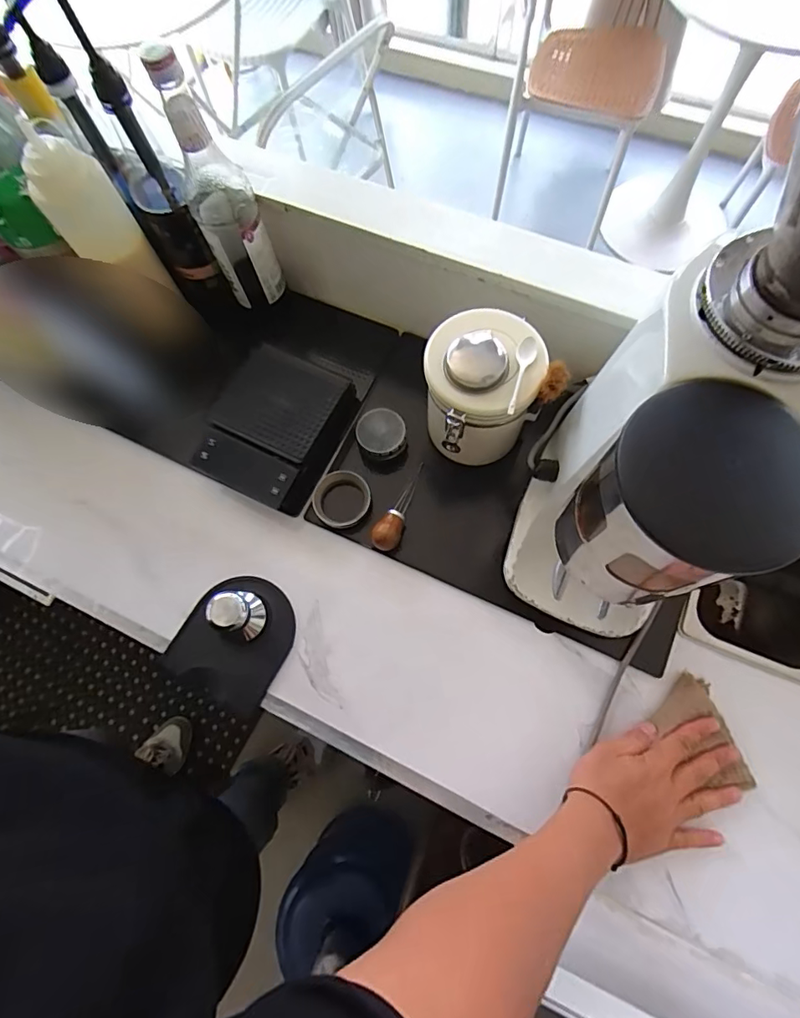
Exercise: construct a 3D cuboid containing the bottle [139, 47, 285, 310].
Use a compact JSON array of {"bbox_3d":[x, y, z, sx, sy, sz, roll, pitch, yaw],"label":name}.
[{"bbox_3d":[-0.205,-0.356,0.584,0.074,0.308,0.062,-20,72,-4],"label":"bottle"}]

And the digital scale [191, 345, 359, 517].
[{"bbox_3d":[-0.158,-0.102,0.634,0.144,0.064,0.181,26,87,8],"label":"digital scale"}]

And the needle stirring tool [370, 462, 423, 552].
[{"bbox_3d":[0.007,-0.002,0.619,0.031,0.026,0.121,31,76,12],"label":"needle stirring tool"}]

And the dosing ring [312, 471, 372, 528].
[{"bbox_3d":[-0.071,-0.011,0.627,0.069,0.023,0.071,-1,72,2],"label":"dosing ring"}]

